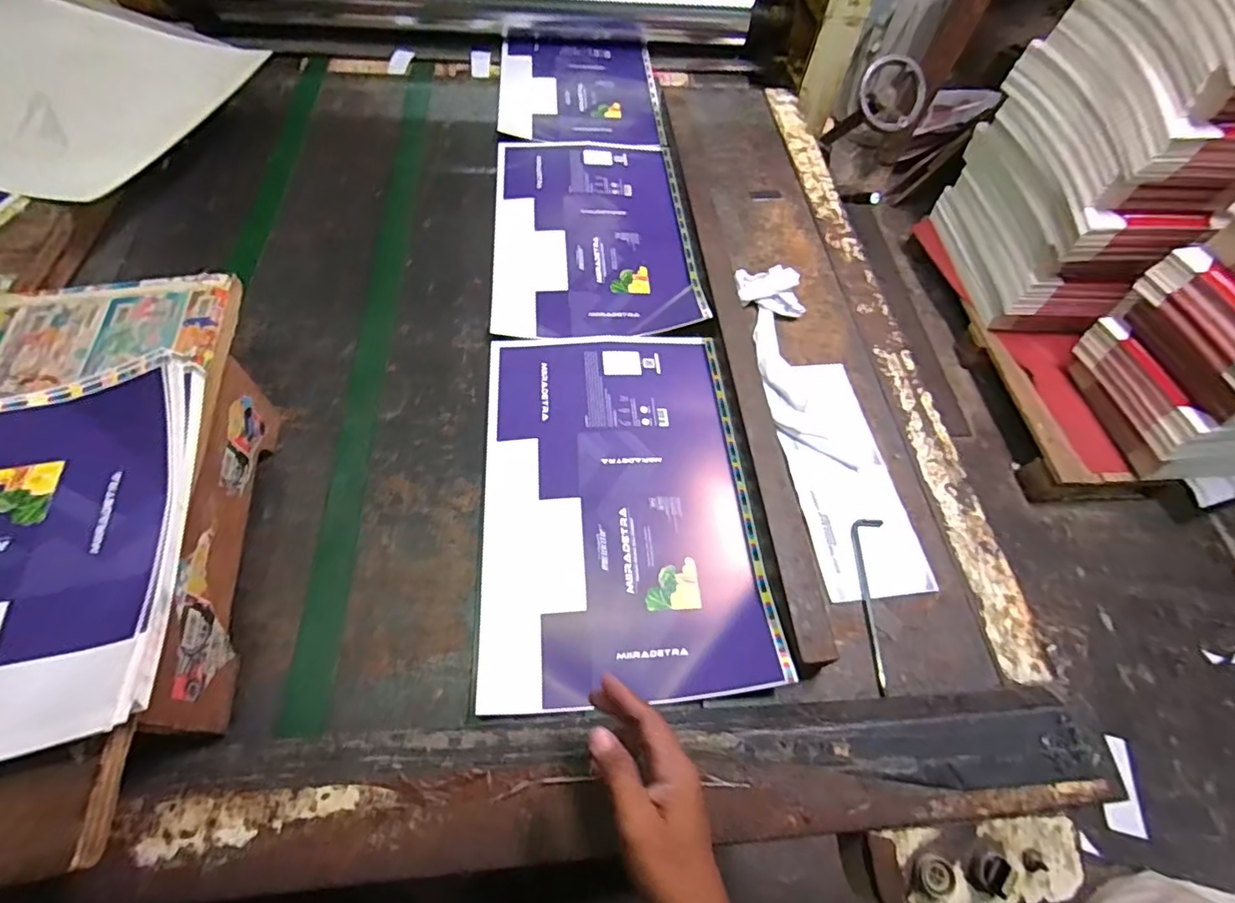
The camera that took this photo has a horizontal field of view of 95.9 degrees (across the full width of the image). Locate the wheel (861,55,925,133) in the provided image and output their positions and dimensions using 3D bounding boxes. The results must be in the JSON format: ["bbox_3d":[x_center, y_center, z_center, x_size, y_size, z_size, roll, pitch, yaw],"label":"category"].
[{"bbox_3d":[0.496,-0.644,1.001,0.113,0.112,0.046,16,28,-8],"label":"wheel"}]

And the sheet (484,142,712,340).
[{"bbox_3d":[-0.039,-0.336,0.833,0.281,0.006,0.423,-4,61,-5],"label":"sheet"}]

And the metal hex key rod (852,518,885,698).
[{"bbox_3d":[0.261,0.153,0.580,0.031,0.008,0.183,12,61,4],"label":"metal hex key rod"}]

